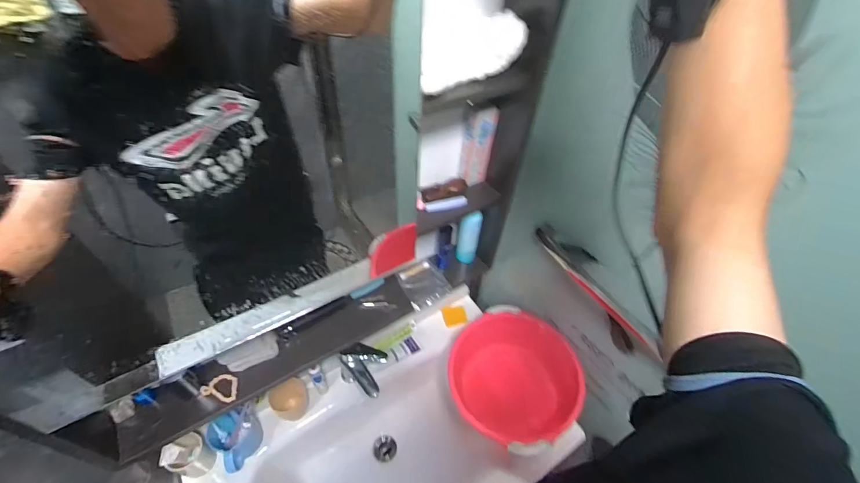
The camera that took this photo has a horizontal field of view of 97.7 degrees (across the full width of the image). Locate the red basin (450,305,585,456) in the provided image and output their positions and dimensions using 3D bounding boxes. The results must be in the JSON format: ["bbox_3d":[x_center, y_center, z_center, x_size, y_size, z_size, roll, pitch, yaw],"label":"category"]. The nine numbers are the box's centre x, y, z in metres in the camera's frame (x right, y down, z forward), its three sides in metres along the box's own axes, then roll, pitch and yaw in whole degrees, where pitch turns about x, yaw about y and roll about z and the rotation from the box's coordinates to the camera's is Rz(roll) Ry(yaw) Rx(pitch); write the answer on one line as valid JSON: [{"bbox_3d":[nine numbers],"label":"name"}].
[{"bbox_3d":[0.183,0.329,0.890,0.258,0.177,0.306,-32,57,-28],"label":"red basin"}]

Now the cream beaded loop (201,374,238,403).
[{"bbox_3d":[-0.362,0.254,0.658,0.063,0.010,0.042,14,49,9],"label":"cream beaded loop"}]

